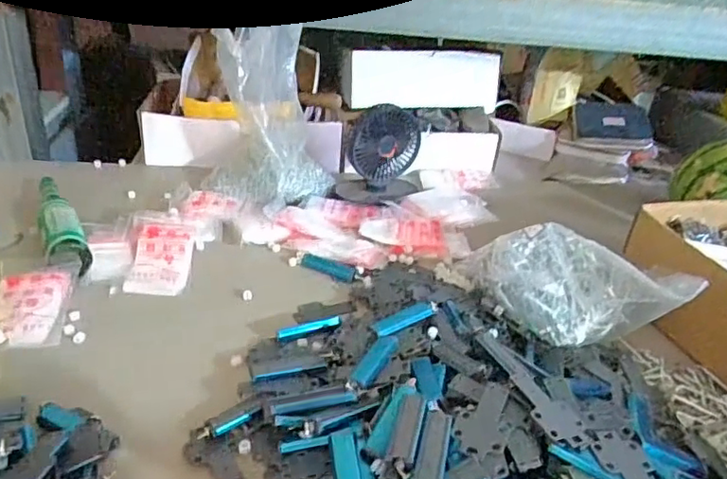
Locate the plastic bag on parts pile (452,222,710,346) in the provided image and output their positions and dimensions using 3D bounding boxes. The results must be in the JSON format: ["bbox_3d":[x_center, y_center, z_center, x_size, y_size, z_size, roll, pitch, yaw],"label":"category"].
[{"bbox_3d":[0.247,0.050,0.711,0.239,0.095,0.156,11,34,6],"label":"plastic bag on parts pile"}]

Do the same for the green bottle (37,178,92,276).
[{"bbox_3d":[-0.413,-0.025,0.786,0.048,0.051,0.258,-15,39,-29],"label":"green bottle"}]

